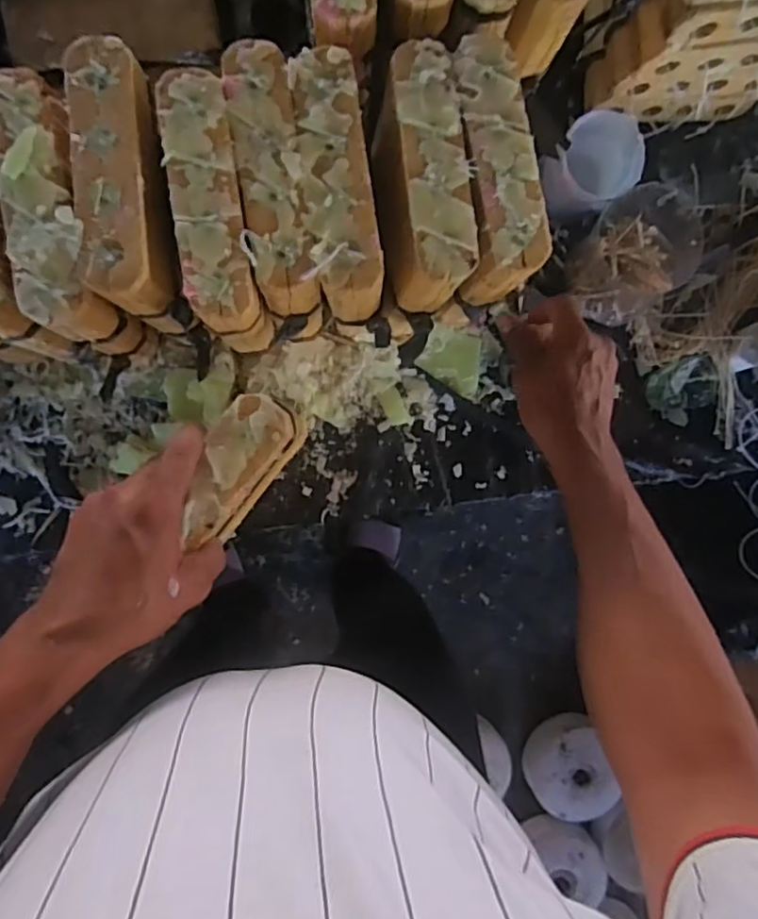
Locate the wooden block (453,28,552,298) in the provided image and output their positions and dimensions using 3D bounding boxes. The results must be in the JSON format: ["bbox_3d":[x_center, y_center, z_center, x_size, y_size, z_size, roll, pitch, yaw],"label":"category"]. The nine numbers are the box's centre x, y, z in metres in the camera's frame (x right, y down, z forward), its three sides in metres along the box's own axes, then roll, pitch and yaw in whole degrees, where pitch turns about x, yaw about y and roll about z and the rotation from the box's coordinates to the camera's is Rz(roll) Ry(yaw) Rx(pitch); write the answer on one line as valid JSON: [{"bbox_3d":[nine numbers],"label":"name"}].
[{"bbox_3d":[0.083,-0.213,0.477,0.049,0.087,0.168,-7,92,-6],"label":"wooden block"}]

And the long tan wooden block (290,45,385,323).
[{"bbox_3d":[-0.031,-0.198,0.472,0.057,0.096,0.167,-6,91,-6],"label":"long tan wooden block"}]

